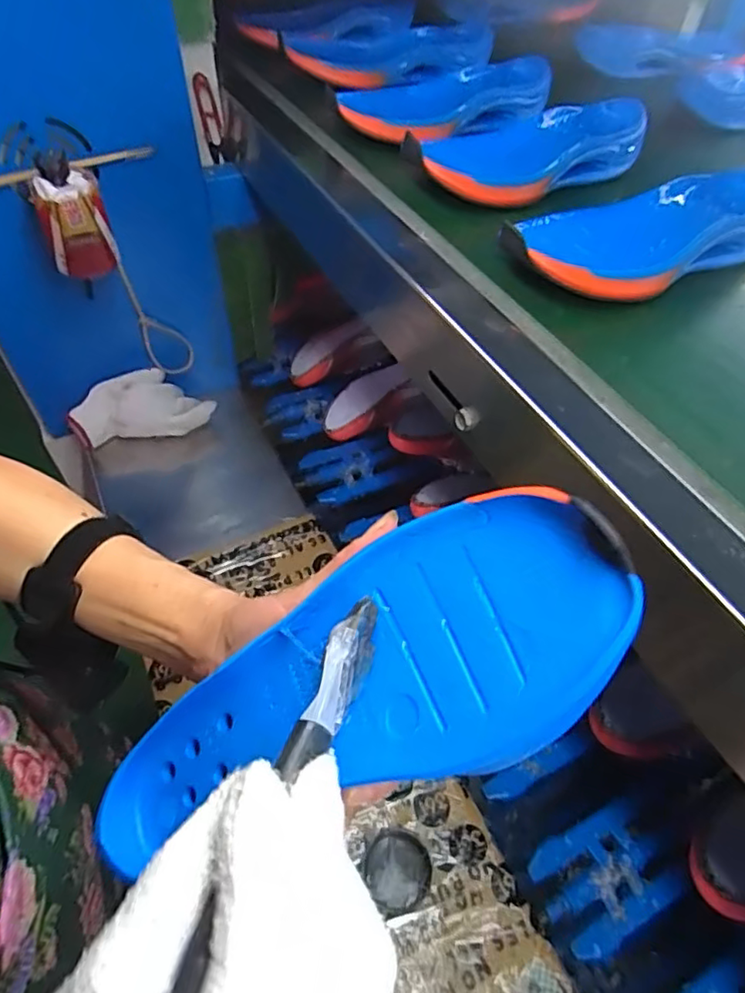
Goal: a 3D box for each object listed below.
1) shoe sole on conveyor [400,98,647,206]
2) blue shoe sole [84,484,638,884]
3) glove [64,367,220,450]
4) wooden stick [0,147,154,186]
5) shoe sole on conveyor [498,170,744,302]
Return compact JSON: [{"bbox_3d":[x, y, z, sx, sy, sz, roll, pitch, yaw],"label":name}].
[{"bbox_3d":[0.135,-0.307,0.529,0.232,0.046,0.105,-26,54,-22],"label":"shoe sole on conveyor"},{"bbox_3d":[-0.017,0.080,0.244,0.247,0.043,0.095,-30,46,21],"label":"blue shoe sole"},{"bbox_3d":[-0.317,-0.129,0.814,0.185,0.075,0.074,-9,50,-9],"label":"glove"},{"bbox_3d":[-0.344,-0.336,0.613,0.230,0.016,0.008,-18,52,-16],"label":"wooden stick"},{"bbox_3d":[0.204,-0.193,0.443,0.231,0.044,0.096,-23,53,-20],"label":"shoe sole on conveyor"}]

